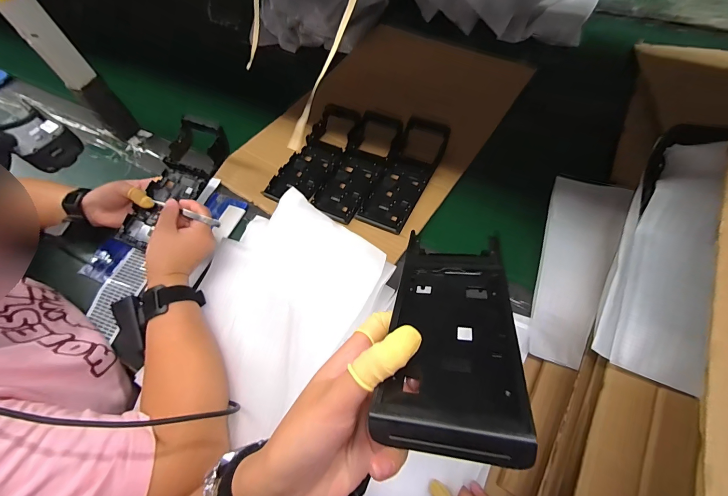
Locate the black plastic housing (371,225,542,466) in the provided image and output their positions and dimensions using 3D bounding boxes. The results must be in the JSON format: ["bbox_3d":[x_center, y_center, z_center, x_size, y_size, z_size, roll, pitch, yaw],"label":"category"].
[{"bbox_3d":[0.057,0.047,0.219,0.076,0.018,0.170,6,33,9],"label":"black plastic housing"}]

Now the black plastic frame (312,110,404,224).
[{"bbox_3d":[-0.011,-0.143,0.561,0.089,0.037,0.225,22,63,17],"label":"black plastic frame"}]

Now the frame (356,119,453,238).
[{"bbox_3d":[0.067,-0.124,0.544,0.084,0.046,0.217,23,63,18],"label":"frame"}]

